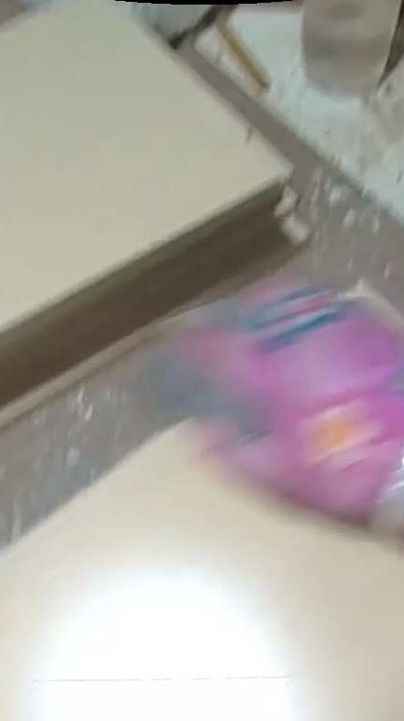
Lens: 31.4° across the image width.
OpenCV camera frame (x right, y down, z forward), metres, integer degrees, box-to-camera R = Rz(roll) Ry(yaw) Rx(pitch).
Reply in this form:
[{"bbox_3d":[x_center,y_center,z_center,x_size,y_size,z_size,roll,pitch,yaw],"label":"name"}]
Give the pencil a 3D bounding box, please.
[{"bbox_3d":[0.040,-0.276,0.652,0.010,0.007,0.094,-22,63,-9],"label":"pencil"}]

